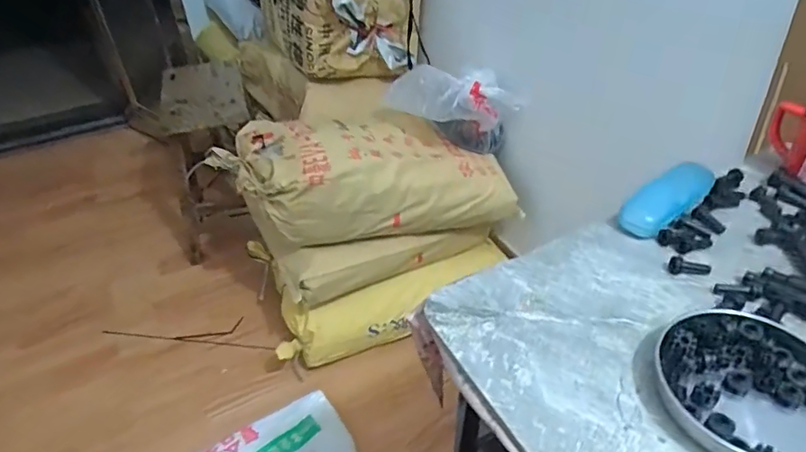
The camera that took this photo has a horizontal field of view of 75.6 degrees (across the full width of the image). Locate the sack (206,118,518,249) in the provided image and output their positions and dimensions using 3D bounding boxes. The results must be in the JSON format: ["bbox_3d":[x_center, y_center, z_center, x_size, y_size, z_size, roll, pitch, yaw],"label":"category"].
[{"bbox_3d":[-0.064,-0.107,1.253,0.644,0.230,0.248,3,37,-21],"label":"sack"}]

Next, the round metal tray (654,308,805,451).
[{"bbox_3d":[0.276,0.128,0.415,0.135,0.024,0.130,-2,40,1],"label":"round metal tray"}]

